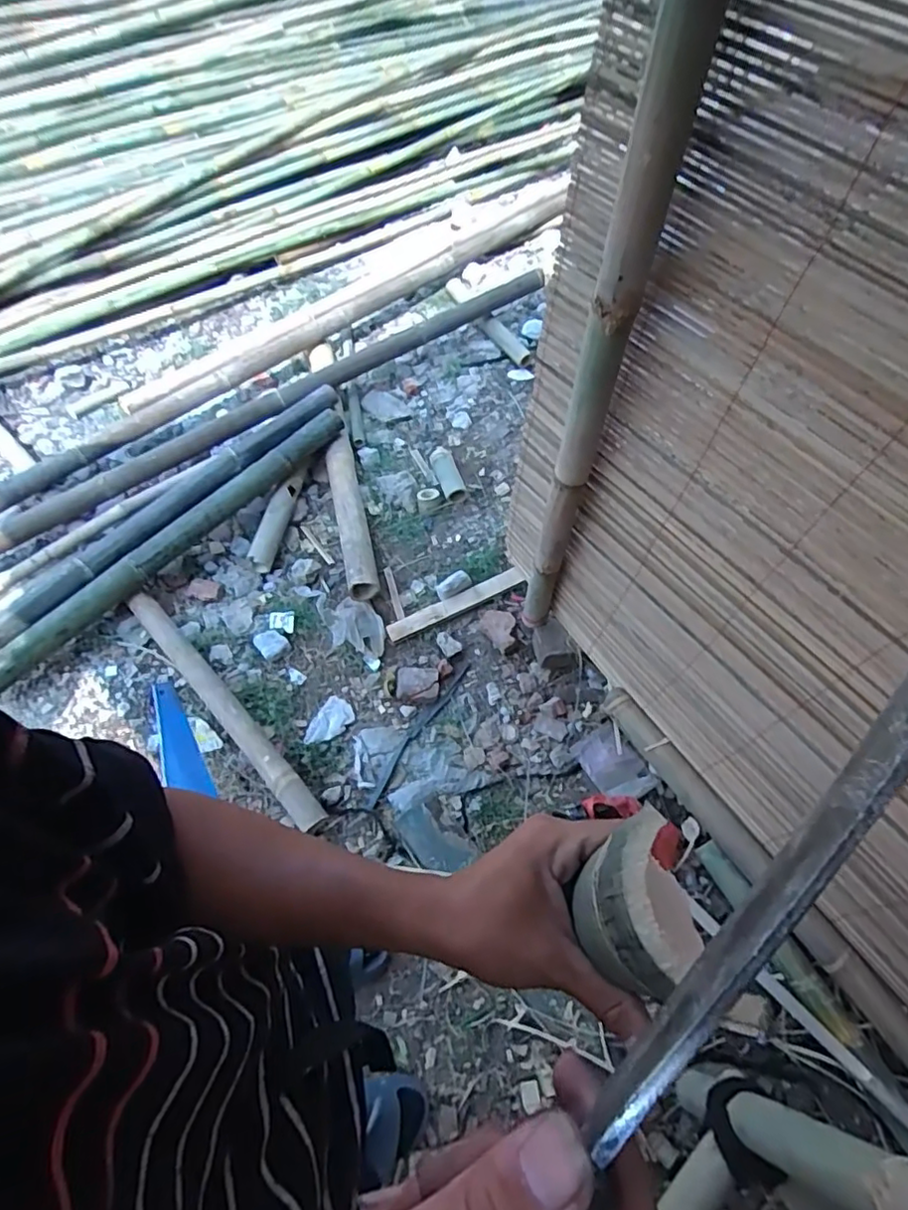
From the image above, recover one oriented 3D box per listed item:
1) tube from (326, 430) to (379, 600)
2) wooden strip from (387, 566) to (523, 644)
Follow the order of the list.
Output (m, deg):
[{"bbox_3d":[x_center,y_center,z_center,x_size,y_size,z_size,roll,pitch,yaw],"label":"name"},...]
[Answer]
[{"bbox_3d":[-0.314,-0.290,1.798,0.087,0.078,0.622,-10,60,-9],"label":"tube"},{"bbox_3d":[0.004,-0.002,1.673,0.399,0.011,0.052,-25,75,-6],"label":"wooden strip"}]

